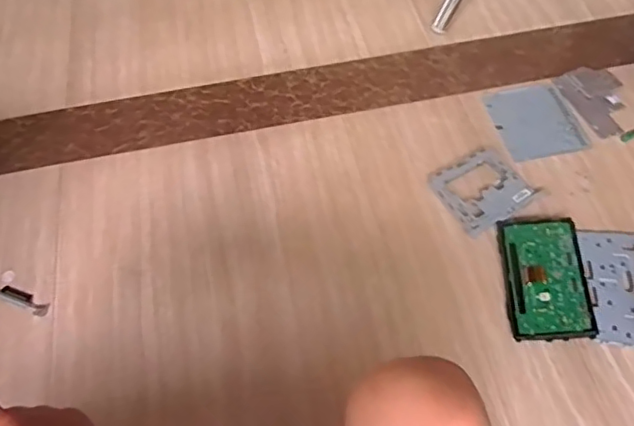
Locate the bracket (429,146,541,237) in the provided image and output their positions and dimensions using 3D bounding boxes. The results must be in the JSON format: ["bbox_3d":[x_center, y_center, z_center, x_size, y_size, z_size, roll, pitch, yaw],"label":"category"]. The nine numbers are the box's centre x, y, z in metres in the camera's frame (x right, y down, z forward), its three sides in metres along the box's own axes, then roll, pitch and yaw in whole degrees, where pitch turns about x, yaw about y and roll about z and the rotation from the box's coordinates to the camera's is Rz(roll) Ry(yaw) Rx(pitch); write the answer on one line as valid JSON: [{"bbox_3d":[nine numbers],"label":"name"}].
[{"bbox_3d":[0.283,-0.045,0.970,0.149,0.006,0.135,-31,60,-17],"label":"bracket"}]

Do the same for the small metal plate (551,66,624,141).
[{"bbox_3d":[0.564,-0.229,1.114,0.121,0.012,0.175,-17,57,-8],"label":"small metal plate"}]

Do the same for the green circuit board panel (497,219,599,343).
[{"bbox_3d":[0.361,0.099,0.885,0.118,0.018,0.203,-7,57,18],"label":"green circuit board panel"}]

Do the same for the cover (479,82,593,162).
[{"bbox_3d":[0.424,-0.181,1.097,0.154,0.011,0.184,-13,56,-6],"label":"cover"}]

